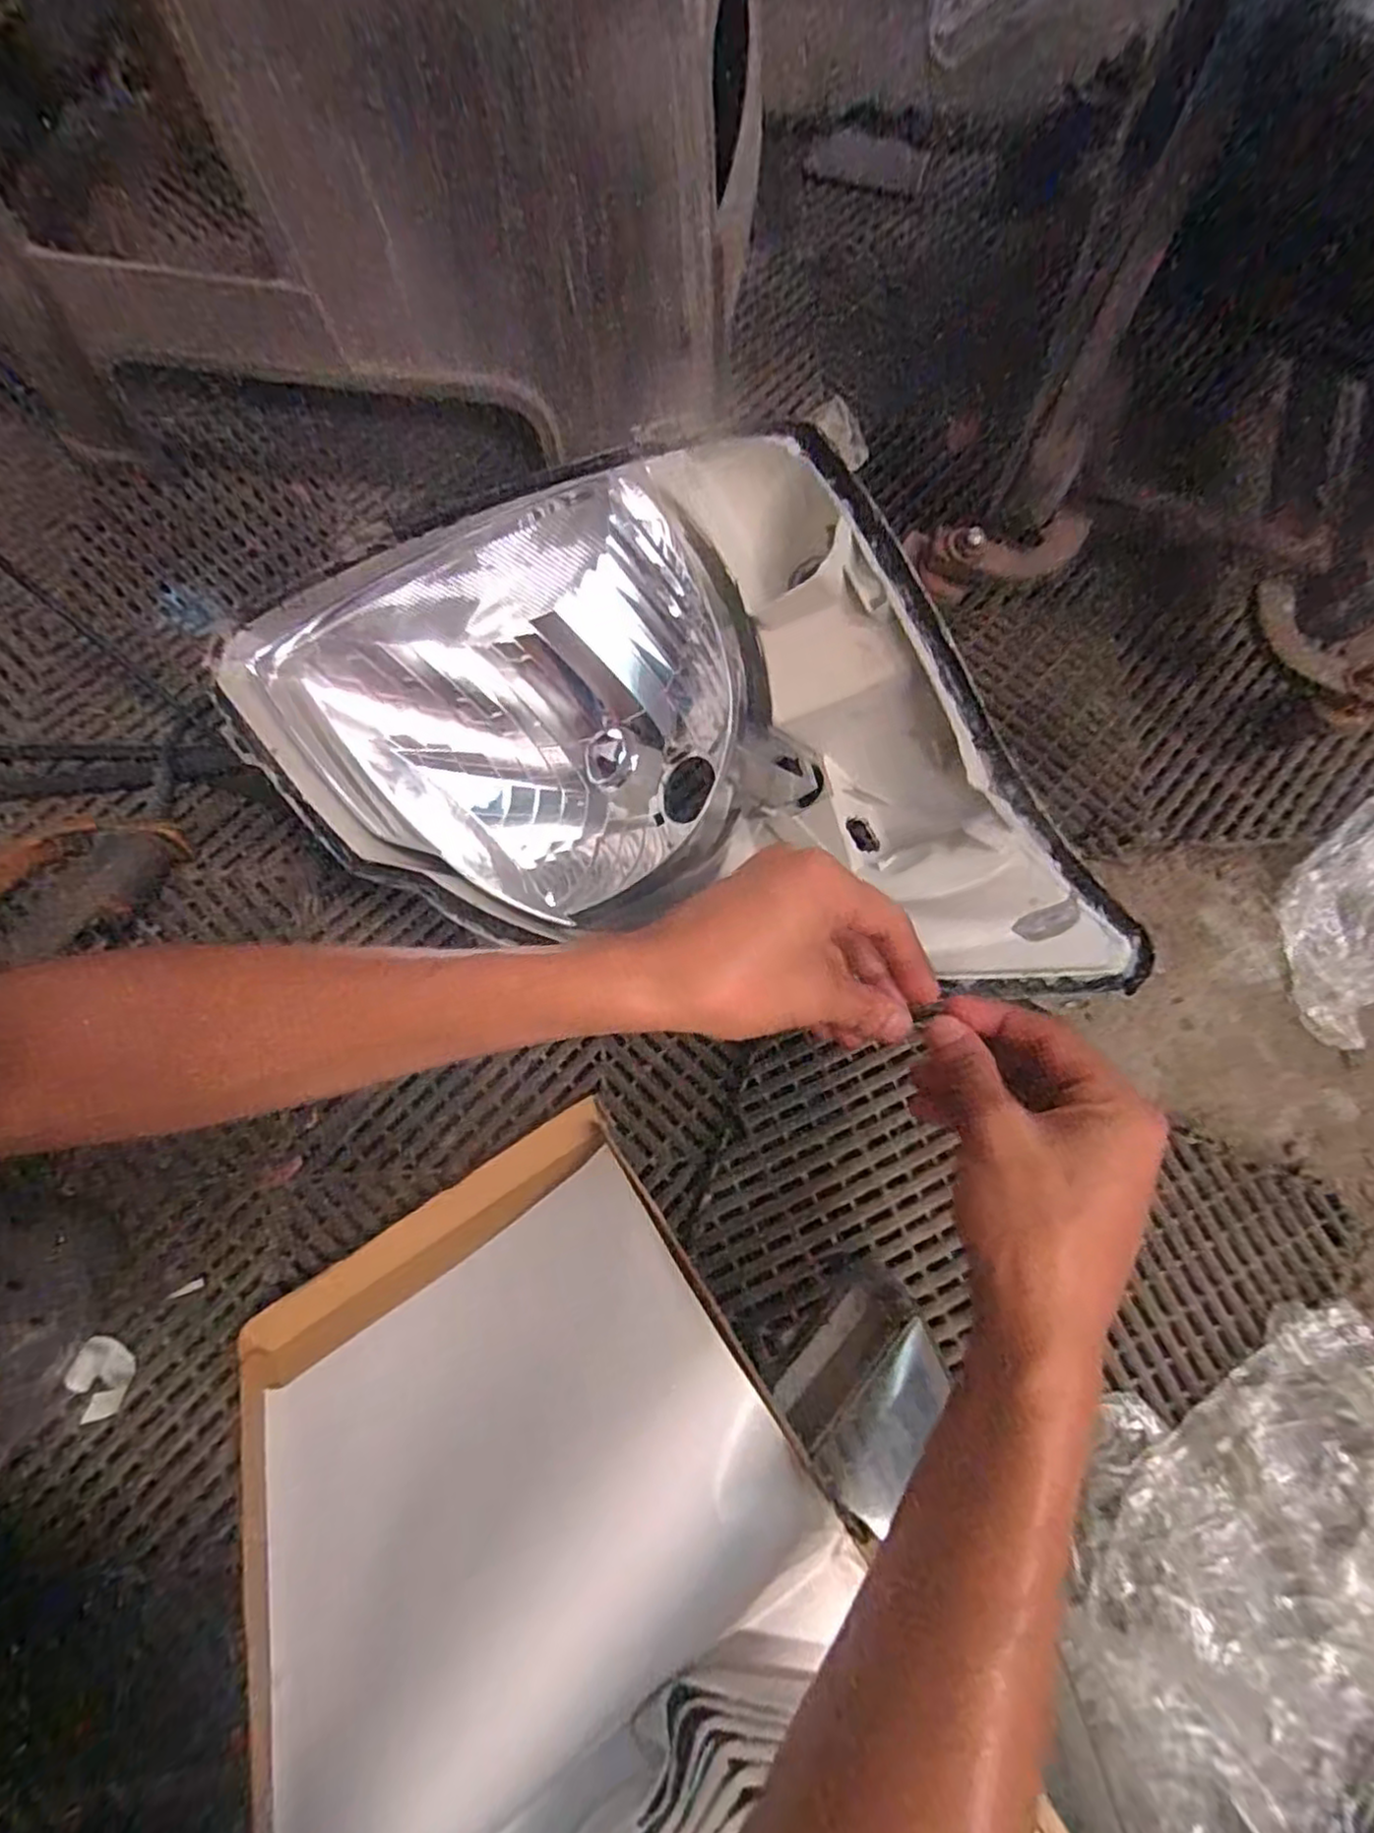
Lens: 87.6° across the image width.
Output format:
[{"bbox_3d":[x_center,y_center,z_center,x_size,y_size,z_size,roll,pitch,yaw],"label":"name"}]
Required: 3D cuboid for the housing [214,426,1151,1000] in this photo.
[{"bbox_3d":[0.007,-0.102,0.389,0.538,0.164,0.210,6,68,1],"label":"housing"}]

